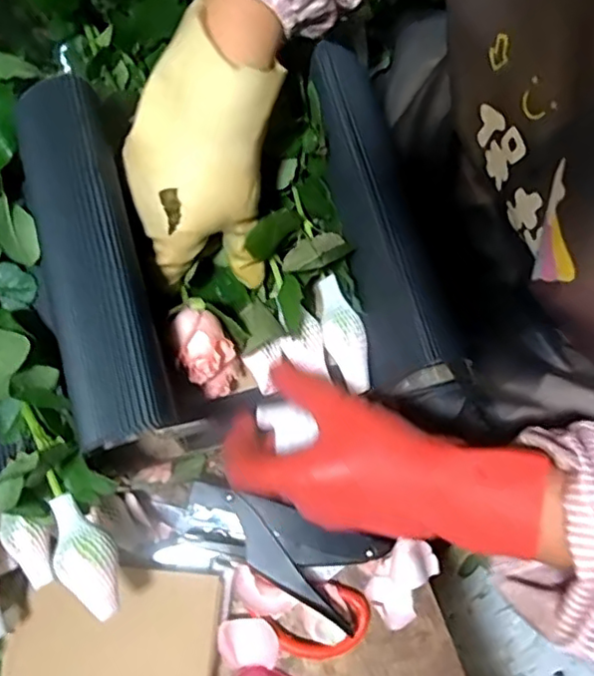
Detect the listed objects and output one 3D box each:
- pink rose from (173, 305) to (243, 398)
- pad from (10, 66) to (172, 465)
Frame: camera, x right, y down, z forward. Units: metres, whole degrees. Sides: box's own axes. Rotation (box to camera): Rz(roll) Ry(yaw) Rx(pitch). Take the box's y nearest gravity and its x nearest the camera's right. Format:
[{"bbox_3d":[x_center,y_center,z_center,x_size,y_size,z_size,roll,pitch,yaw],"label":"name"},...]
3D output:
[{"bbox_3d":[-0.060,0.009,0.401,0.034,0.042,0.053,-31,79,-8],"label":"pink rose"},{"bbox_3d":[-0.119,-0.043,0.342,0.064,0.029,0.207,-18,78,-6],"label":"pad"}]

